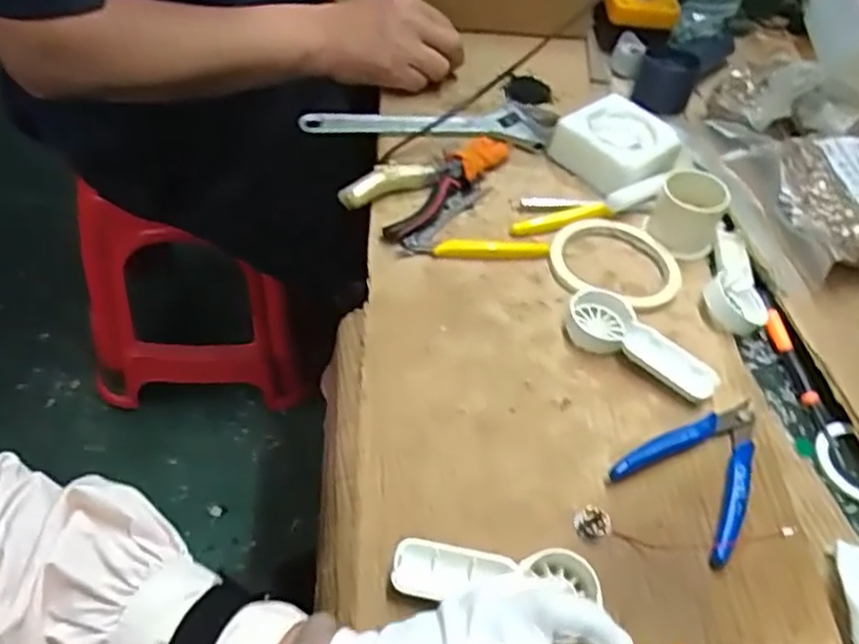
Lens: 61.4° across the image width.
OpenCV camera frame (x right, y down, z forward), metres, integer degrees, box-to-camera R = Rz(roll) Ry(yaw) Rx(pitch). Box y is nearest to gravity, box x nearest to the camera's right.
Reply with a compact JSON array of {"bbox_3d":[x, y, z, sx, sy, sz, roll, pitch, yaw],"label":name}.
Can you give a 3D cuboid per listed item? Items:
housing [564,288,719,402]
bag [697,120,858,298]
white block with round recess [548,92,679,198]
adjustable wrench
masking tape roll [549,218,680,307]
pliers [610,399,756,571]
[{"bbox_3d":[0.150,0.013,0.509,0.111,0.017,0.047,27,54,18],"label":"housing"},{"bbox_3d":[0.320,-0.104,0.598,0.142,0.052,0.166,-7,52,-11],"label":"bag"},{"bbox_3d":[0.162,-0.154,0.630,0.089,0.036,0.088,-24,56,-23],"label":"white block with round recess"},{"bbox_3d":[0.001,-0.191,0.667,0.227,0.020,0.060,5,50,1],"label":"adjustable wrench"},{"bbox_3d":[0.146,-0.051,0.564,0.100,0.013,0.093,2,50,-2],"label":"masking tape roll"},{"bbox_3d":[0.179,0.088,0.456,0.113,0.011,0.077,-36,61,-28],"label":"pliers"}]

